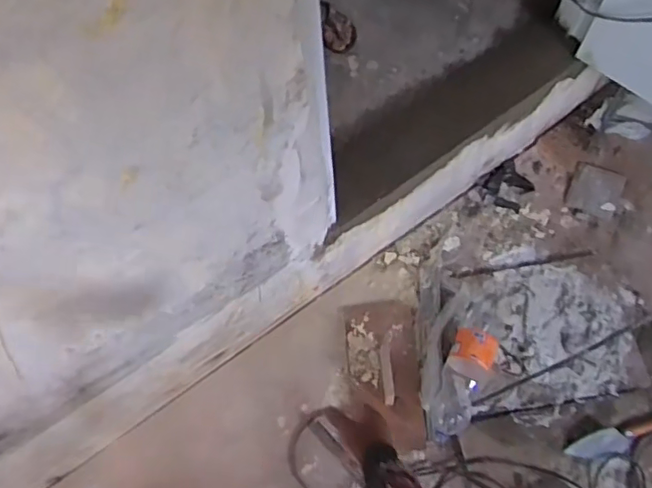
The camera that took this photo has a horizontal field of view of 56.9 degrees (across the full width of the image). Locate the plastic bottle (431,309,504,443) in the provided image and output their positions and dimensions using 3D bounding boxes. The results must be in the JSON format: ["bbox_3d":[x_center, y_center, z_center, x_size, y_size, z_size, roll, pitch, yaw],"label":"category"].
[{"bbox_3d":[0.366,0.334,1.579,0.119,0.111,0.354,28,63,13],"label":"plastic bottle"}]

